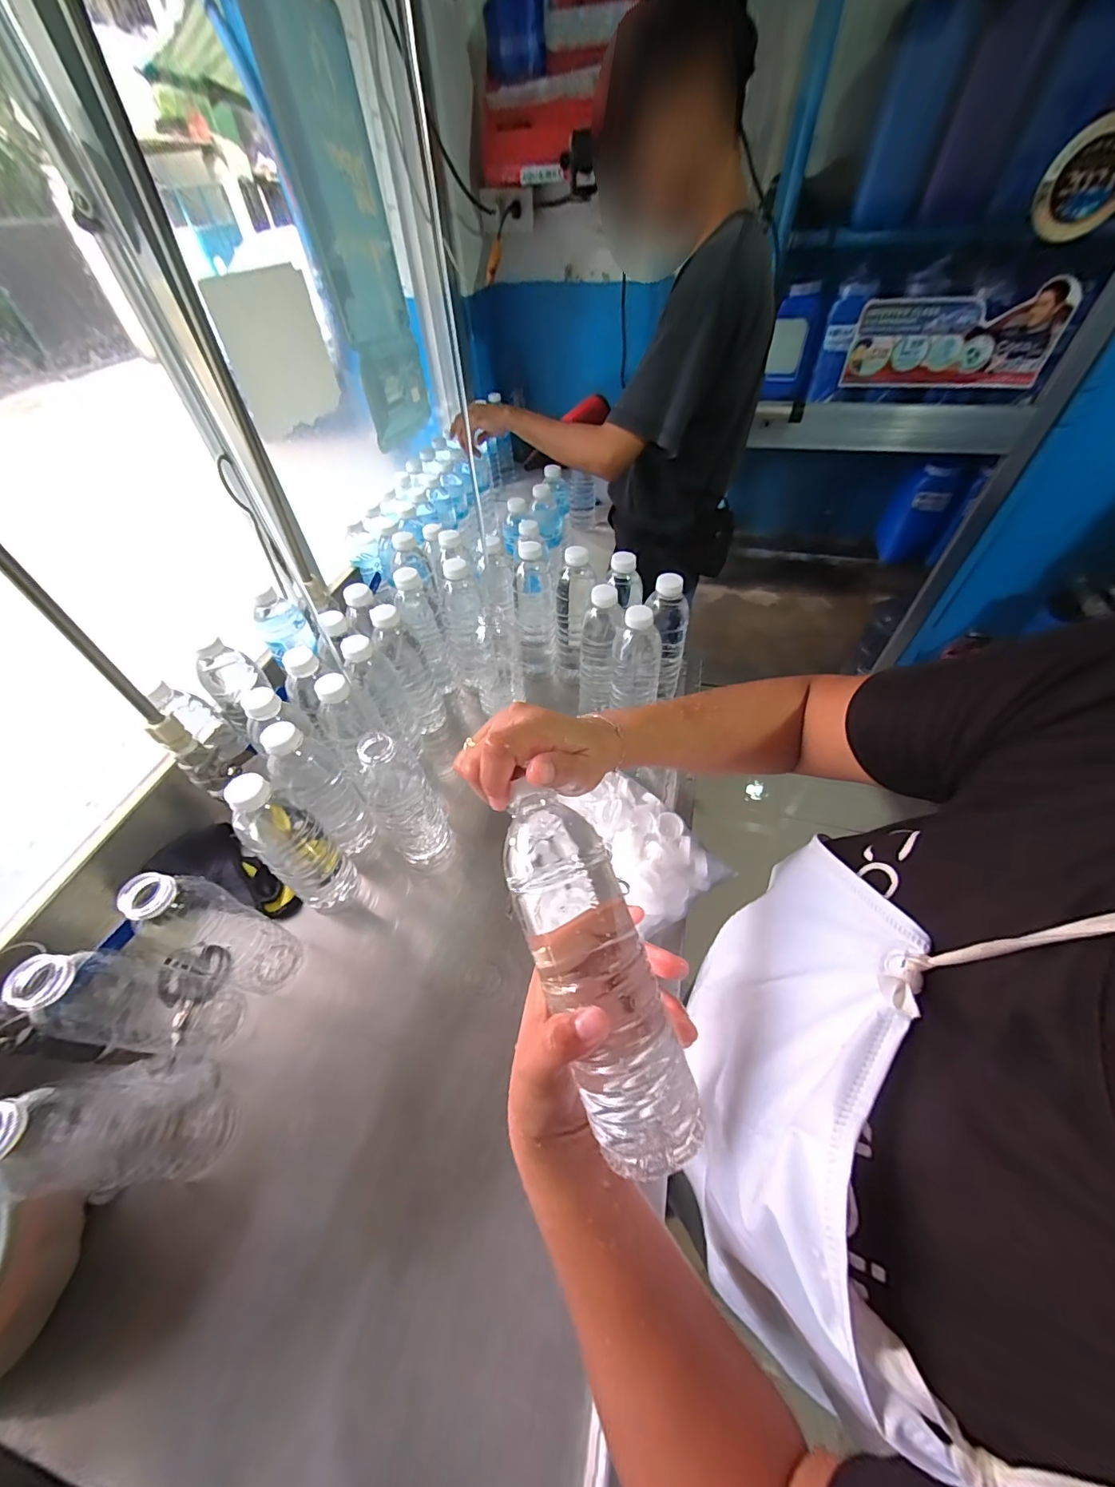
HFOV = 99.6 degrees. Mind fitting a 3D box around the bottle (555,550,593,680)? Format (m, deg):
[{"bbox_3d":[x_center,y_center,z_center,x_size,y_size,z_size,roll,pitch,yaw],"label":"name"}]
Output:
[{"bbox_3d":[0.025,-0.177,0.689,0.059,0.206,0.067,-1,50,2],"label":"bottle"}]

